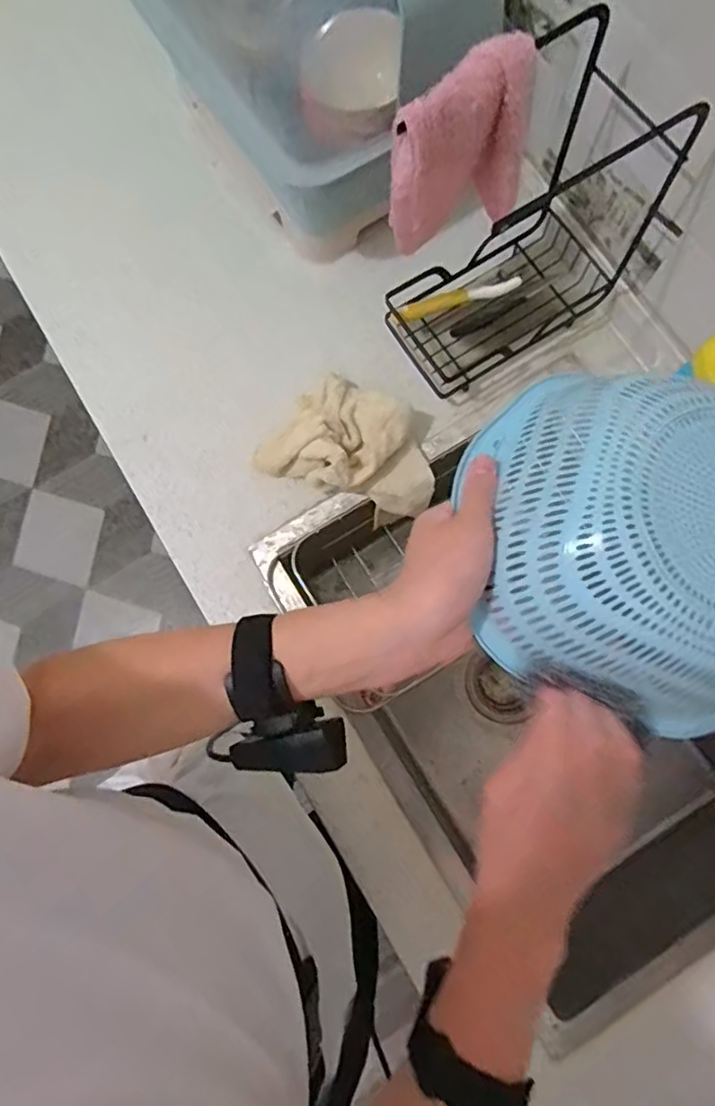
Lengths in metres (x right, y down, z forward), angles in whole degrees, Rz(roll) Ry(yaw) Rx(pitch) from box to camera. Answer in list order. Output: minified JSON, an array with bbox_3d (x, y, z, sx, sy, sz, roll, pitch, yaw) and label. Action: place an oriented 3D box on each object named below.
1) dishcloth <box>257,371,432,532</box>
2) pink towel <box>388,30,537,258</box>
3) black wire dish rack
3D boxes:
[{"bbox_3d":[-0.002,-0.118,0.691,0.185,0.068,0.126,28,80,6],"label":"dishcloth"},{"bbox_3d":[0.087,-0.336,0.544,0.125,0.146,0.050,-37,80,-6],"label":"pink towel"},{"bbox_3d":[0.163,-0.316,0.612,0.246,0.258,0.133,-32,80,-5],"label":"black wire dish rack"}]

